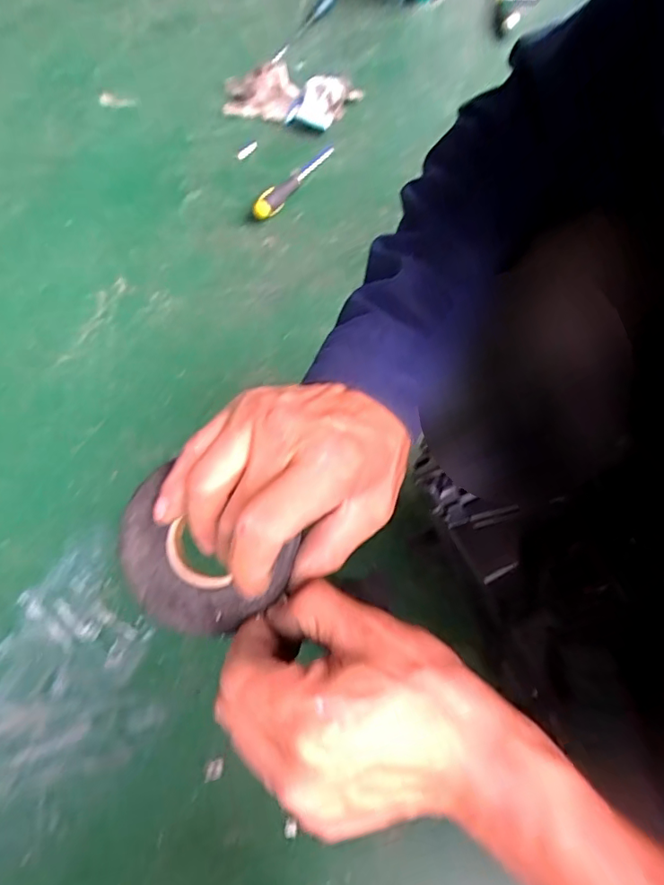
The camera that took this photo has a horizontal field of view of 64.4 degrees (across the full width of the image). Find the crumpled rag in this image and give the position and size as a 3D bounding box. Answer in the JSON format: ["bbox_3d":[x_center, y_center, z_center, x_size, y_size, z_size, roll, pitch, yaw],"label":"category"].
[{"bbox_3d":[-0.063,-0.599,0.916,0.238,0.065,0.141,-14,64,-20],"label":"crumpled rag"}]

